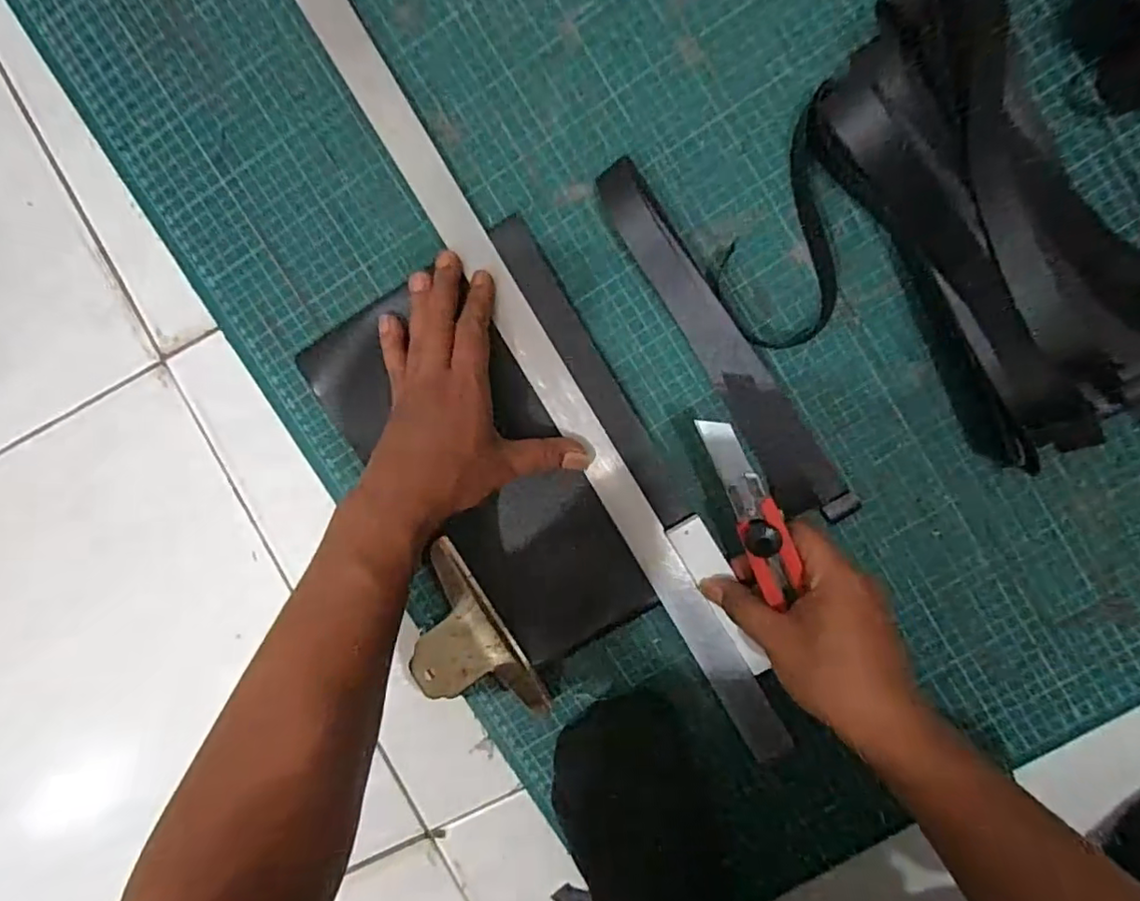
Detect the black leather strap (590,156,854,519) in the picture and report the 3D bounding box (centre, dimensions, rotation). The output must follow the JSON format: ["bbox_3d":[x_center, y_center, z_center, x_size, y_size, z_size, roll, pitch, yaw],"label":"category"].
[{"bbox_3d":[0.099,-0.067,0.398,0.045,0.008,0.273,-35,92,5],"label":"black leather strap"}]

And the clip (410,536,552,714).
[{"bbox_3d":[-0.070,0.140,0.412,0.061,0.034,0.131,-30,93,5],"label":"clip"}]

